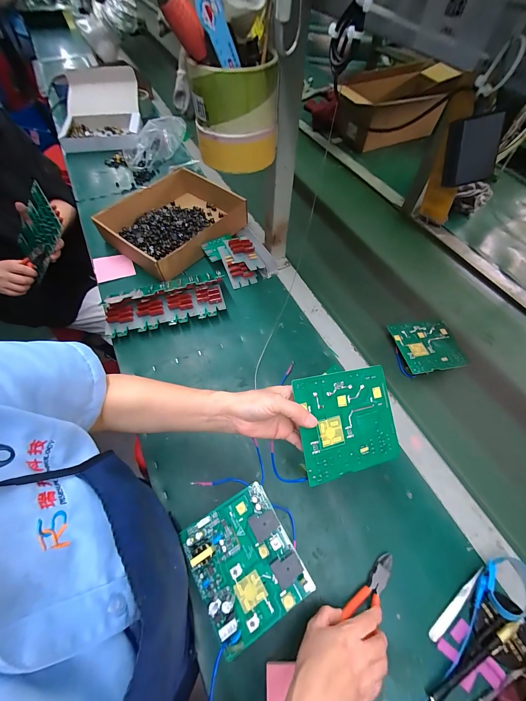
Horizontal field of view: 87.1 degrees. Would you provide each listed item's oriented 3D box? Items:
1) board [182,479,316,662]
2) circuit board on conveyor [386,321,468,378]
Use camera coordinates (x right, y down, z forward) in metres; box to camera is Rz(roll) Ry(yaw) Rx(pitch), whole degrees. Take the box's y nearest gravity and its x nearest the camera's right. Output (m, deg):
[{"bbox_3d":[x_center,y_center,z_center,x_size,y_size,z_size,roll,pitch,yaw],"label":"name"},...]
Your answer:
[{"bbox_3d":[-0.022,0.247,0.324,0.113,0.026,0.128,-28,63,-16],"label":"board"},{"bbox_3d":[0.332,-0.008,0.557,0.128,0.022,0.109,-8,59,-4],"label":"circuit board on conveyor"}]

